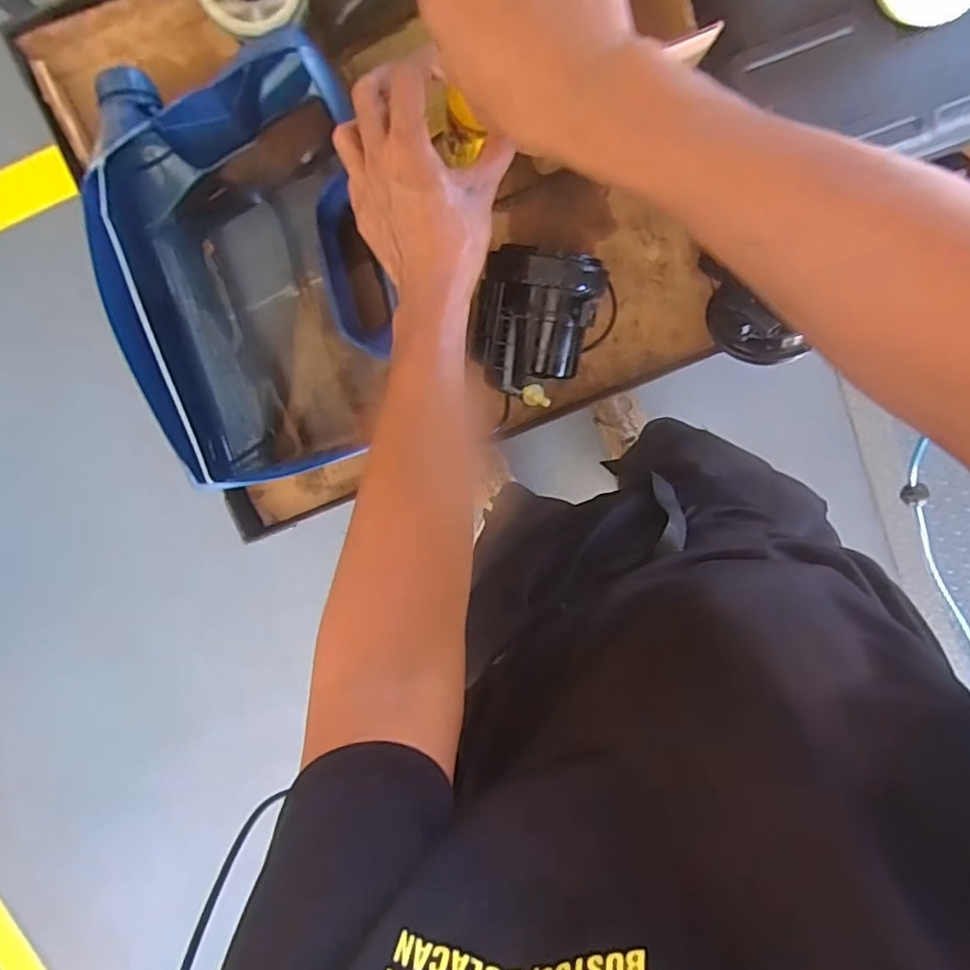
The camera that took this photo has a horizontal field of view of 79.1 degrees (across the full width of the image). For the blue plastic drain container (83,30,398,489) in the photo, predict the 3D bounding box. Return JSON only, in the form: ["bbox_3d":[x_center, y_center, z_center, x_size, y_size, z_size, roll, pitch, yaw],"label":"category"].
[{"bbox_3d":[-0.197,-0.178,0.515,0.213,0.138,0.330,-7,99,1],"label":"blue plastic drain container"}]

